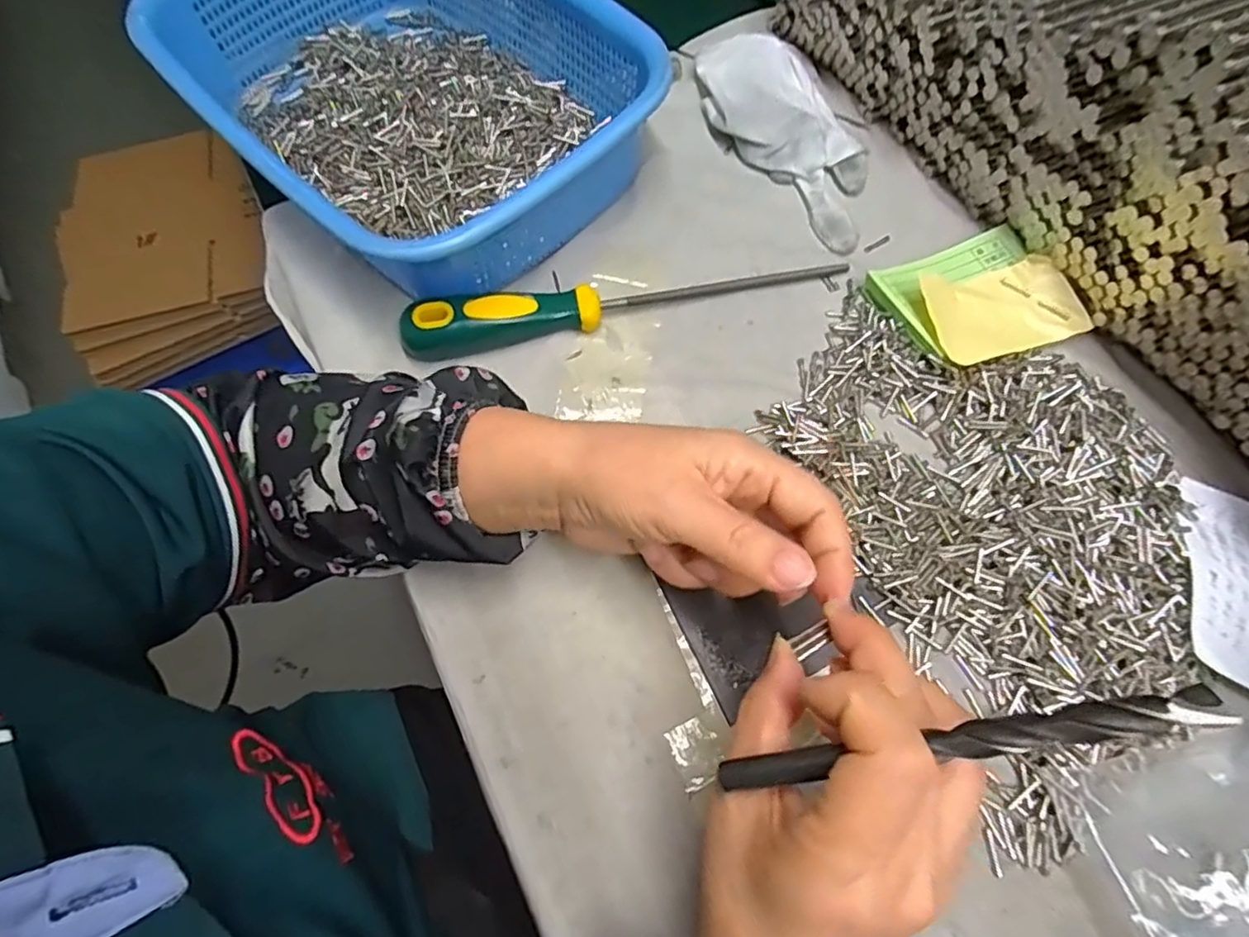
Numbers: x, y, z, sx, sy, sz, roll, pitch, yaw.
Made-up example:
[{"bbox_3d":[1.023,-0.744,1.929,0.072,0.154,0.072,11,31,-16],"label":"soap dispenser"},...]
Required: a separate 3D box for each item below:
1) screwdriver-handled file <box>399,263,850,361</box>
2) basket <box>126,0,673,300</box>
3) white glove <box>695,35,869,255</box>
[{"bbox_3d":[0.001,-0.098,0.353,0.244,0.032,0.023,-13,69,-3],"label":"screwdriver-handled file"},{"bbox_3d":[-0.125,-0.228,0.388,0.285,0.077,0.208,42,76,17],"label":"basket"},{"bbox_3d":[0.104,-0.207,0.400,0.079,0.022,0.164,-15,69,-3],"label":"white glove"}]

